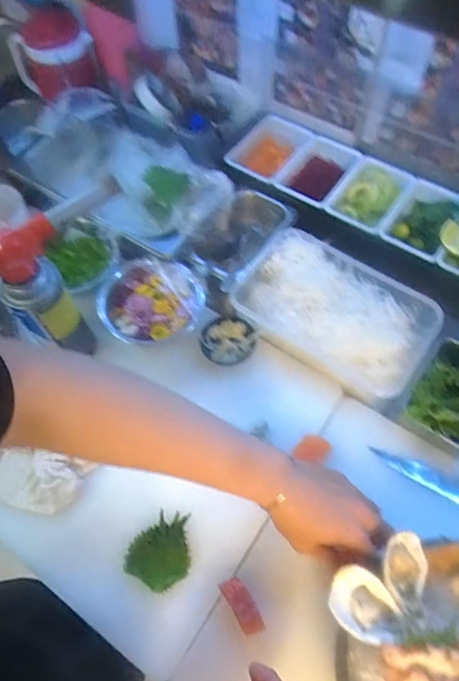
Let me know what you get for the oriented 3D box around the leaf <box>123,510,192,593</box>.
[{"bbox_3d":[-0.073,0.236,0.525,0.066,0.017,0.079,28,66,14],"label":"leaf"}]

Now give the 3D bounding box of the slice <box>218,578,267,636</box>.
[{"bbox_3d":[0.015,0.281,0.492,0.025,0.006,0.058,-34,67,-4],"label":"slice"}]

